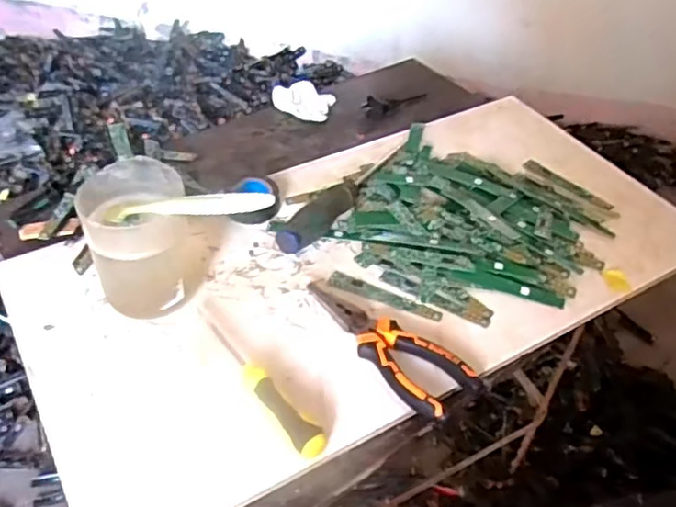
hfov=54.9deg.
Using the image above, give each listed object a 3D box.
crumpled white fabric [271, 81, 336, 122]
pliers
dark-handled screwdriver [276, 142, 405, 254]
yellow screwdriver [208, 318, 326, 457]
[{"bbox_3d":[-0.042,-0.180,0.760,0.069,0.024,0.046,11,43,8],"label":"crumpled white fabric"},{"bbox_3d":[0.039,0.067,0.506,0.054,0.014,0.152,-30,52,-31],"label":"pliers"},{"bbox_3d":[0.008,-0.064,0.622,0.030,0.028,0.200,23,46,20],"label":"dark-handled screwdriver"},{"bbox_3d":[-0.057,0.090,0.475,0.020,0.015,0.145,-25,50,-27],"label":"yellow screwdriver"}]

